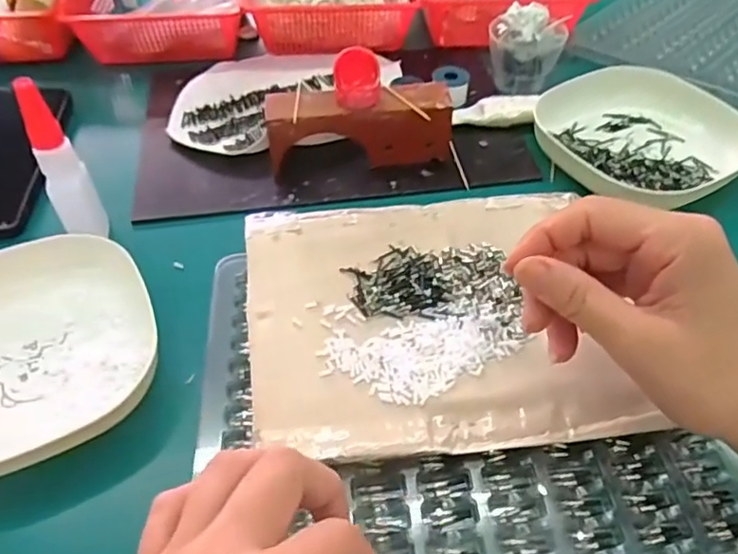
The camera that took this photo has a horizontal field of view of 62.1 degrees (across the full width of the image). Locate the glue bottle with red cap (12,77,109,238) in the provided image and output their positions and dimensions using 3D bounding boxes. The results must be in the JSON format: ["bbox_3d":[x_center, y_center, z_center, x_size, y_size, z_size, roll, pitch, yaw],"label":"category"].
[{"bbox_3d":[-0.188,-0.064,0.376,0.025,0.114,0.026,-23,51,-19],"label":"glue bottle with red cap"}]

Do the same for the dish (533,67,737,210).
[{"bbox_3d":[0.206,-0.110,0.466,0.135,0.030,0.131,0,47,0],"label":"dish"}]

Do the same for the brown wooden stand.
[{"bbox_3d":[-0.007,-0.109,0.452,0.131,0.053,0.038,-7,47,-5],"label":"brown wooden stand"}]

